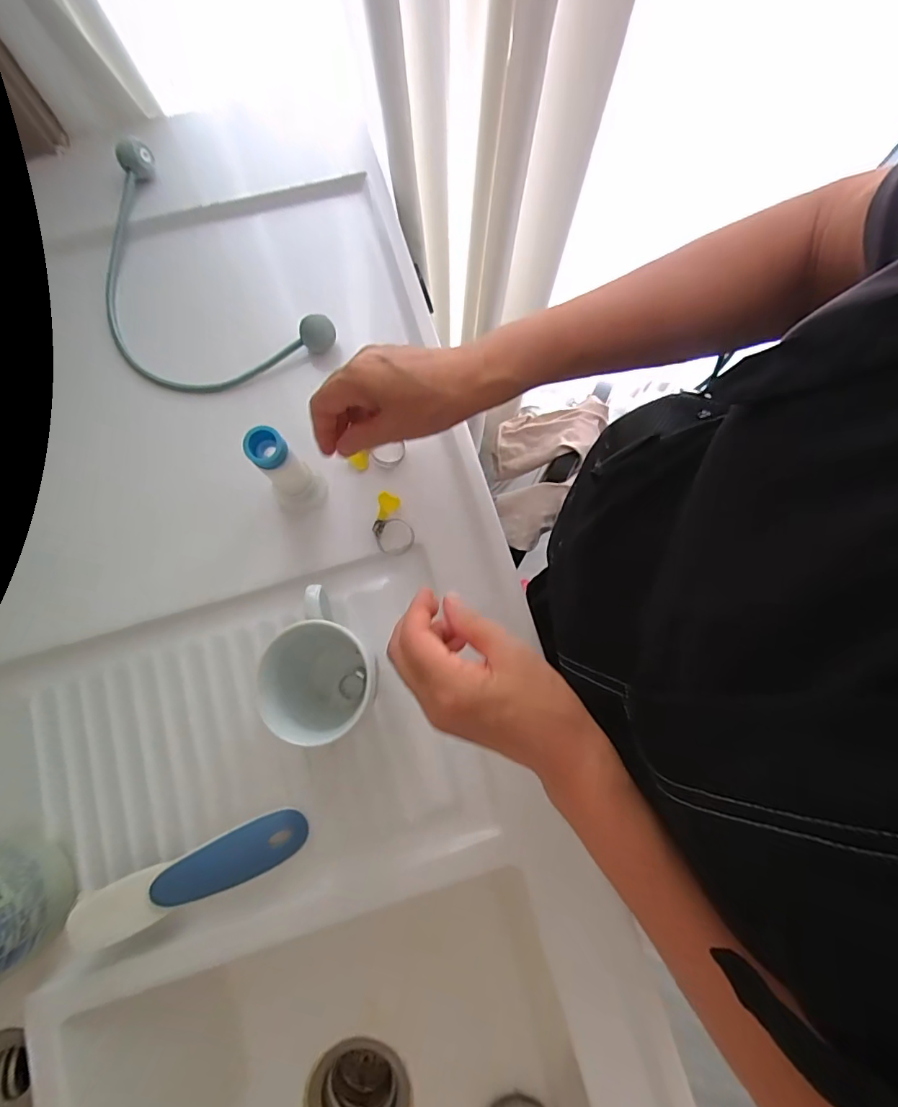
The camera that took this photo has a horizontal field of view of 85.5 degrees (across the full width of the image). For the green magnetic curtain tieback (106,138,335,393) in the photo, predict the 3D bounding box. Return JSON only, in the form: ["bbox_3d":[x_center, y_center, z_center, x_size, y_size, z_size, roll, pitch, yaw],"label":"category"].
[{"bbox_3d":[-0.266,-0.256,0.469,0.290,0.035,0.162,44,80,8],"label":"green magnetic curtain tieback"}]

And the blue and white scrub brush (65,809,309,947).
[{"bbox_3d":[-0.190,0.242,0.367,0.165,0.029,0.037,-21,79,-6],"label":"blue and white scrub brush"}]

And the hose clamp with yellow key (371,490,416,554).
[{"bbox_3d":[-0.053,-0.027,0.434,0.033,0.017,0.054,-22,79,-6],"label":"hose clamp with yellow key"}]

